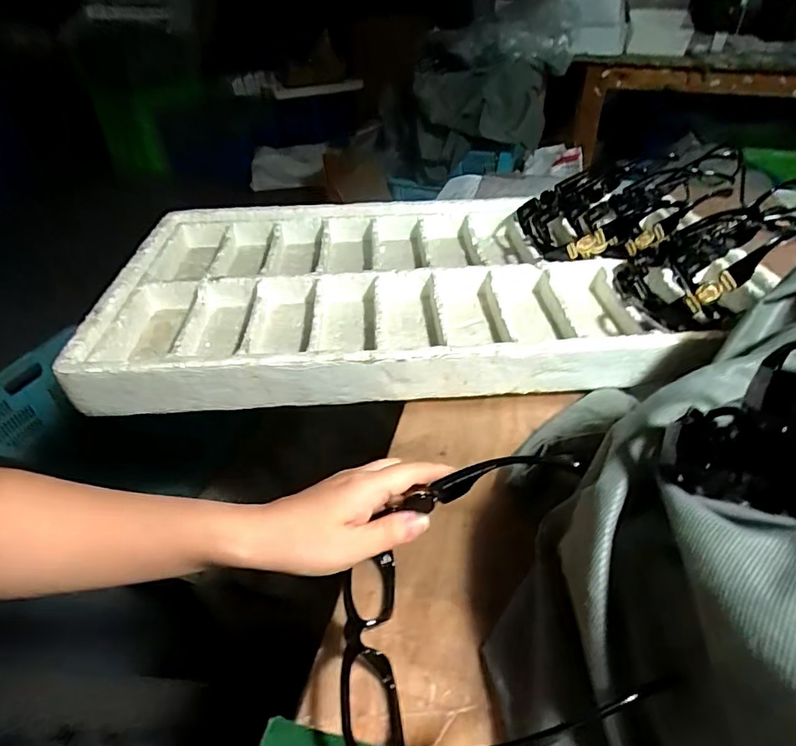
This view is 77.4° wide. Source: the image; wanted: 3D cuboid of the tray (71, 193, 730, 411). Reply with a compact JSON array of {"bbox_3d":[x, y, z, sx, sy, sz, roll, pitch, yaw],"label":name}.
[{"bbox_3d":[-0.027,-0.100,0.575,0.543,0.064,0.331,-3,39,-2],"label":"tray"}]

